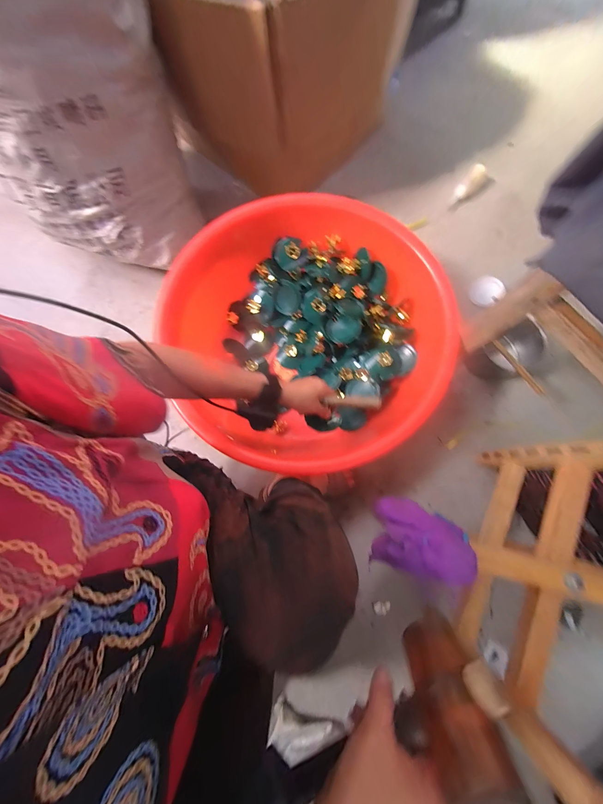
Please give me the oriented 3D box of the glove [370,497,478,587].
[{"bbox_3d":[0.153,0.179,0.352,0.040,0.141,0.083,28,72,-33],"label":"glove"}]

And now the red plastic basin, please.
[{"bbox_3d":[0.025,-0.142,0.611,0.542,0.194,0.569,0,79,1],"label":"red plastic basin"}]

